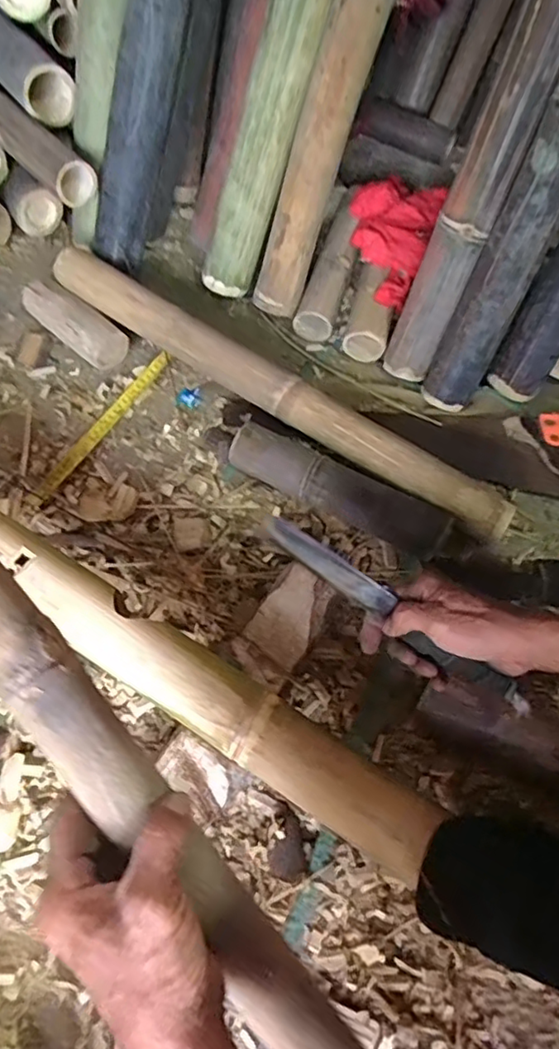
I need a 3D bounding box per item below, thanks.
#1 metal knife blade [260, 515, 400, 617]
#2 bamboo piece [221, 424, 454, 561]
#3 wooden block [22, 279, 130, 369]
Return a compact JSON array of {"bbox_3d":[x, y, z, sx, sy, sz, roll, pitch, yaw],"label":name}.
[{"bbox_3d":[0.042,0.036,0.537,0.129,0.029,0.004,34,33,4],"label":"metal knife blade"},{"bbox_3d":[0.065,-0.038,0.716,0.267,0.061,0.057,26,64,12],"label":"bamboo piece"},{"bbox_3d":[-0.277,-0.267,0.827,0.163,0.062,0.054,33,66,16],"label":"wooden block"}]

